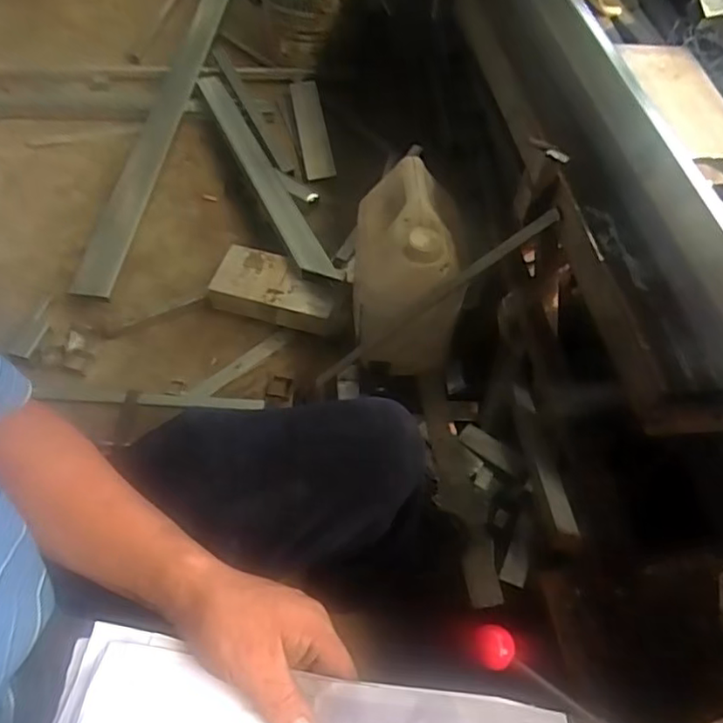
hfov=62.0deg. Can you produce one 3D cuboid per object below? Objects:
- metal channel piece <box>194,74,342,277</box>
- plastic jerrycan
[{"bbox_3d":[-0.200,-0.382,1.221,0.068,0.054,0.589,-22,61,-16],"label":"metal channel piece"},{"bbox_3d":[0.076,-0.131,1.015,0.173,0.322,0.203,2,57,-2],"label":"plastic jerrycan"}]

